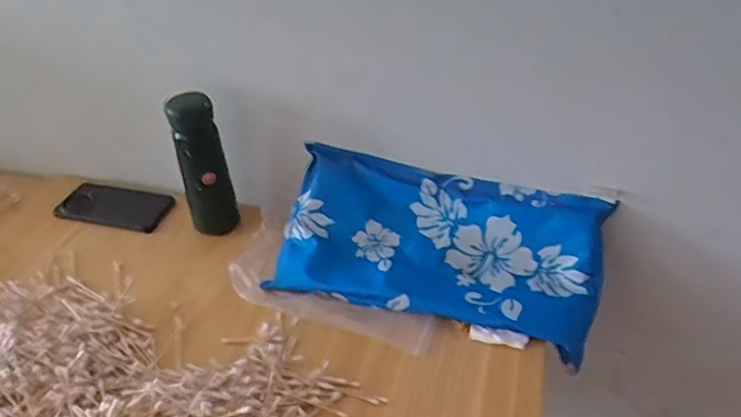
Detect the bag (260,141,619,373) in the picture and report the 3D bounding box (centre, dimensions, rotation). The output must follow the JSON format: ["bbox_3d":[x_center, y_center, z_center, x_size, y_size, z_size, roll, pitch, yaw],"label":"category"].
[{"bbox_3d":[0.071,0.044,0.641,0.350,0.069,0.174,12,73,15],"label":"bag"}]

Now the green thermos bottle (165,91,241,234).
[{"bbox_3d":[-0.204,-0.049,0.689,0.058,0.172,0.053,-13,39,-14],"label":"green thermos bottle"}]

